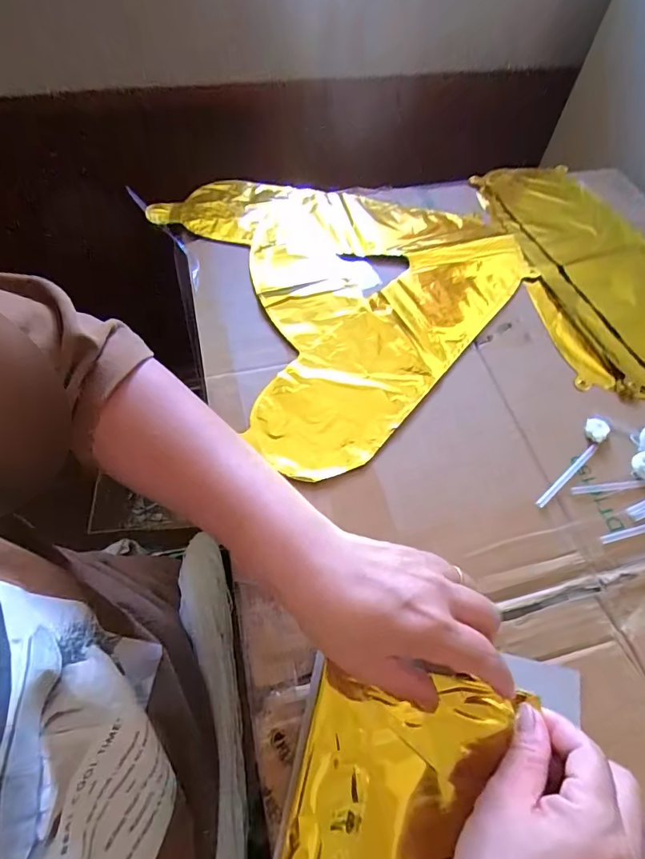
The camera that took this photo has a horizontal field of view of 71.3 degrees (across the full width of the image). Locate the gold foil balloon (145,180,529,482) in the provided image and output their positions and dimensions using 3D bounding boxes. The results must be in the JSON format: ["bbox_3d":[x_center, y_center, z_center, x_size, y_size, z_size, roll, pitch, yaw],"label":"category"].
[{"bbox_3d":[0.020,-0.170,0.462,0.355,0.009,0.367,-30,65,-18],"label":"gold foil balloon"}]

